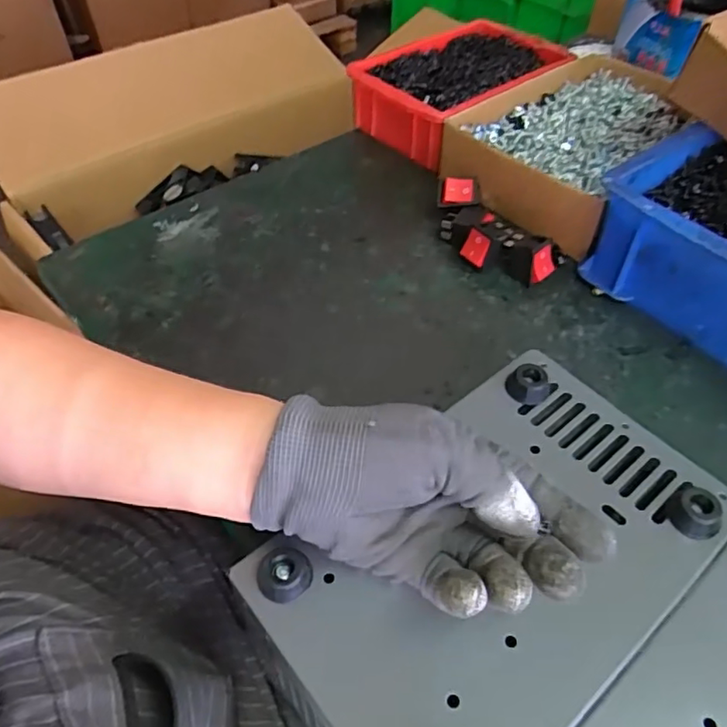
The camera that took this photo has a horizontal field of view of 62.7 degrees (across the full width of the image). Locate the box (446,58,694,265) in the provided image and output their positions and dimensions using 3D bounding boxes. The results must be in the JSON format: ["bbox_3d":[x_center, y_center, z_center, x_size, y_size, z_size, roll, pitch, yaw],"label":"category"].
[{"bbox_3d":[0.192,-0.190,0.522,0.231,0.055,0.158,-31,54,-27],"label":"box"}]

